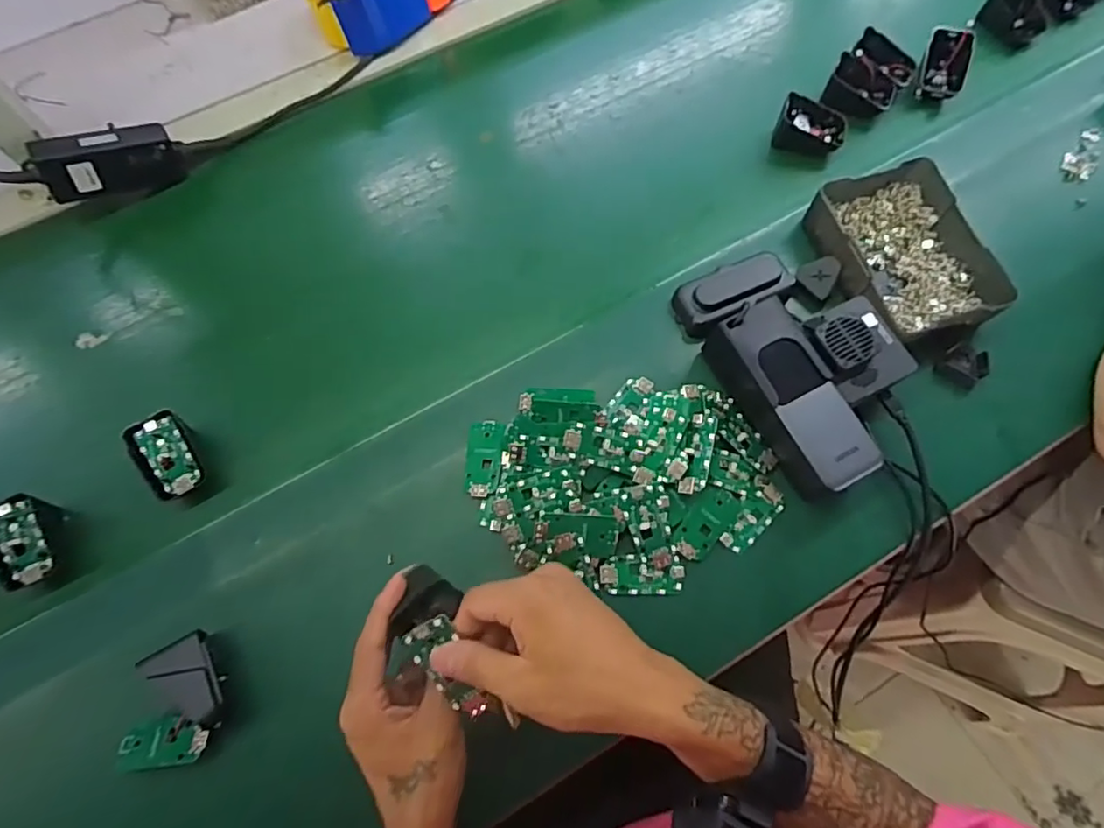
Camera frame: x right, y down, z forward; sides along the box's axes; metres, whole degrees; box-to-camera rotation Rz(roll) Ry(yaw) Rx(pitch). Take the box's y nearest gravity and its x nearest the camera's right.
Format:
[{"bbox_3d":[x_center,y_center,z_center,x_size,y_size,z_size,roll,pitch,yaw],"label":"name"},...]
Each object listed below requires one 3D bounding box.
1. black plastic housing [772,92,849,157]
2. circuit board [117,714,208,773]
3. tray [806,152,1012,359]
[{"bbox_3d":[0.265,-0.292,0.594,0.066,0.036,0.037,14,69,8],"label":"black plastic housing"},{"bbox_3d":[-0.274,0.232,0.410,0.065,0.013,0.031,-9,68,-2],"label":"circuit board"},{"bbox_3d":[0.316,-0.141,0.525,0.132,0.048,0.172,-19,68,-5],"label":"tray"}]

